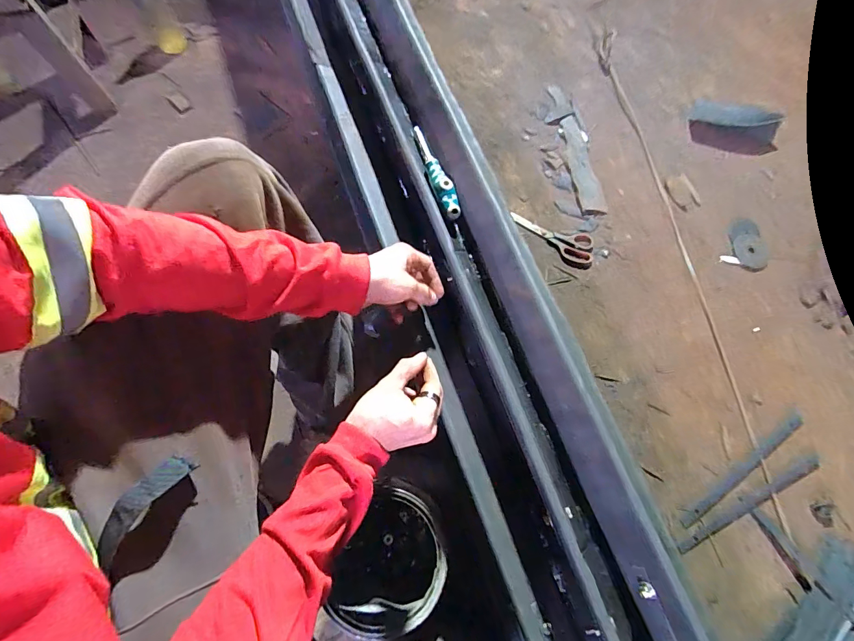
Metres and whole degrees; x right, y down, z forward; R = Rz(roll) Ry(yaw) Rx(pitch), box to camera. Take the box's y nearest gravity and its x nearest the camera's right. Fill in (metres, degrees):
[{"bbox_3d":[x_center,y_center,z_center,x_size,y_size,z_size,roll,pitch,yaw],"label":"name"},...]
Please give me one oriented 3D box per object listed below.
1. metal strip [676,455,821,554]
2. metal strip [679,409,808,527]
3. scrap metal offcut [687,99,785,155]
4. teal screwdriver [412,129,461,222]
[{"bbox_3d":[0.601,0.334,0.711,0.350,0.010,0.024,-23,74,-8],"label":"metal strip"},{"bbox_3d":[0.601,0.274,0.729,0.340,0.008,0.030,-31,75,-10],"label":"metal strip"},{"bbox_3d":[0.760,-0.475,0.960,0.215,0.036,0.112,11,72,2],"label":"scrap metal offcut"},{"bbox_3d":[0.012,-0.222,0.574,0.026,0.035,0.171,-16,74,-8],"label":"teal screwdriver"}]

